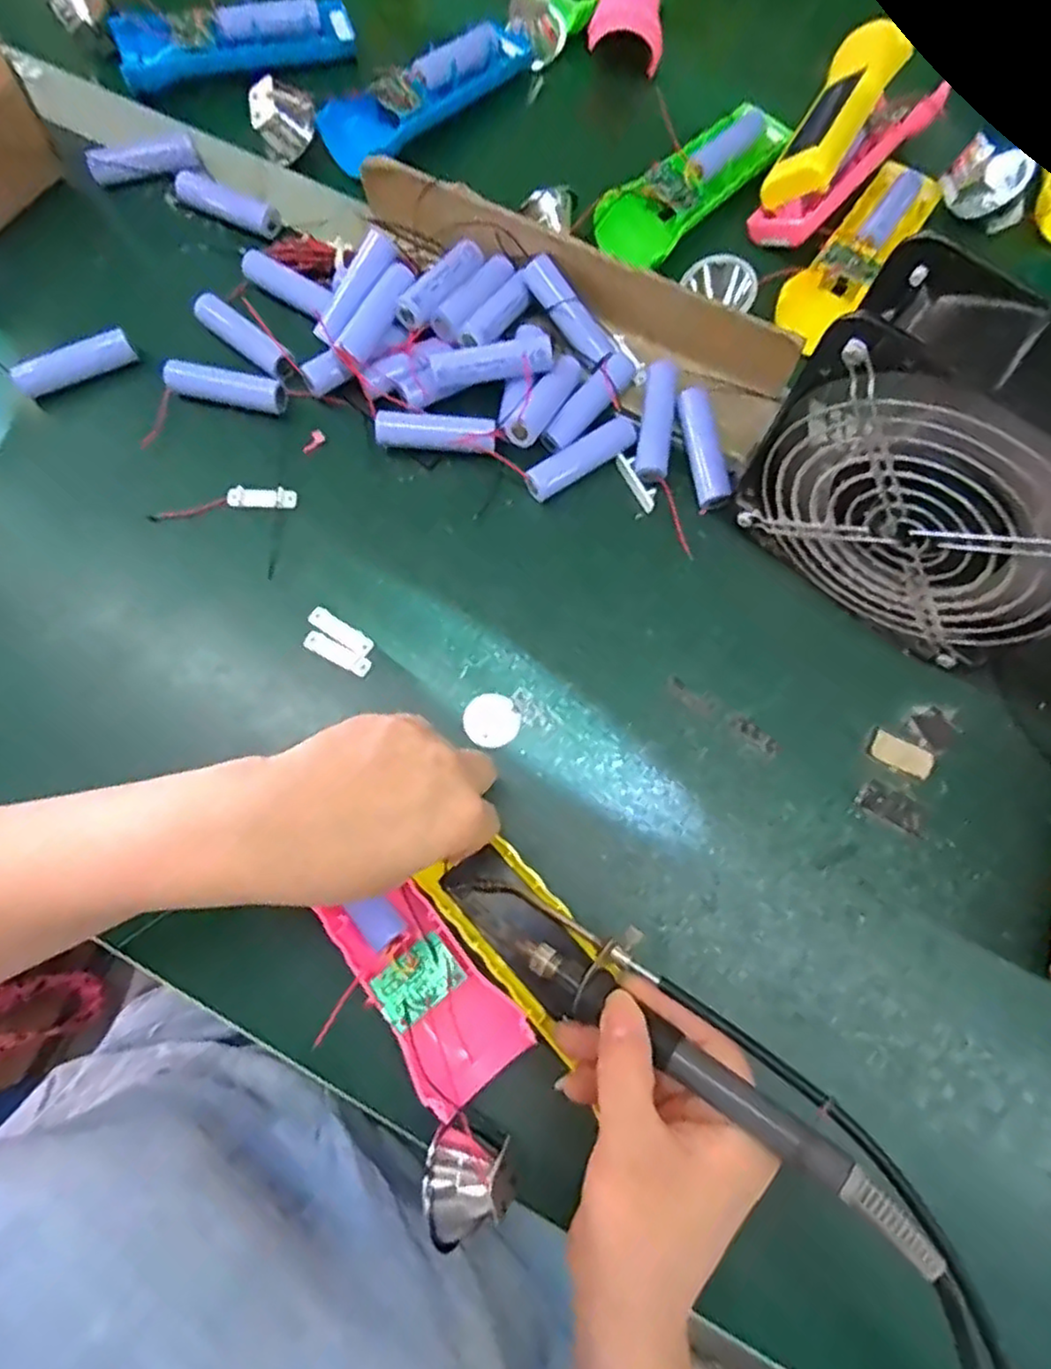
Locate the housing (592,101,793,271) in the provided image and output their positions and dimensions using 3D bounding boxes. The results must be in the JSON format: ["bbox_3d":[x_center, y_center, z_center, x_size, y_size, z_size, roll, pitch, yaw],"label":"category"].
[{"bbox_3d":[0.108,-0.317,0.442,0.047,0.023,0.153,43,78,11],"label":"housing"}]

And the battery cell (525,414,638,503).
[{"bbox_3d":[0.031,-0.125,0.390,0.067,0.019,0.019,-32,76,-10],"label":"battery cell"}]

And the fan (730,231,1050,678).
[{"bbox_3d":[0.182,-0.085,0.310,0.146,0.146,0.062,38,76,10],"label":"fan"}]

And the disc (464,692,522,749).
[{"bbox_3d":[-0.017,0.018,0.358,0.027,0.004,0.028,0,73,-1],"label":"disc"}]

